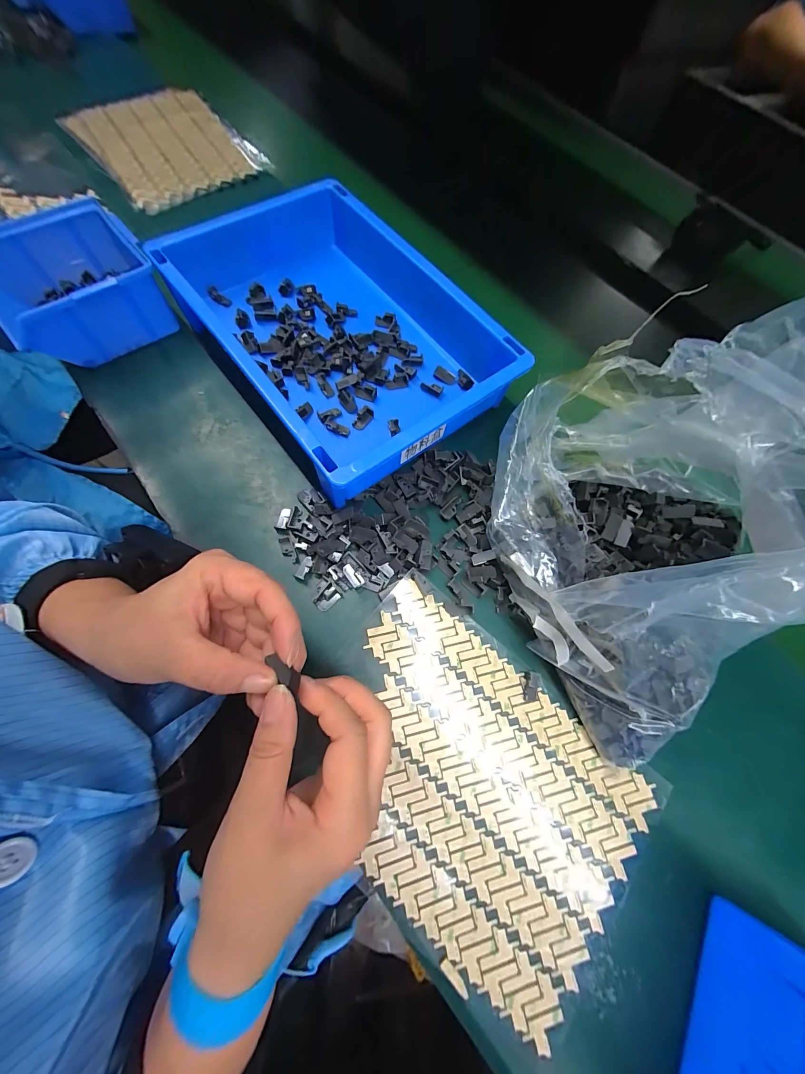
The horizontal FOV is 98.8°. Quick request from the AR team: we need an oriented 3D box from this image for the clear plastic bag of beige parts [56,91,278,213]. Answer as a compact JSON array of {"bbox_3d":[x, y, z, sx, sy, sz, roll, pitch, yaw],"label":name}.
[{"bbox_3d":[-0.310,-0.522,0.461,0.193,0.020,0.209,-38,78,-12],"label":"clear plastic bag of beige parts"}]

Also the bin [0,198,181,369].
[{"bbox_3d":[-0.309,-0.233,0.326,0.133,0.061,0.120,-35,76,-16],"label":"bin"}]

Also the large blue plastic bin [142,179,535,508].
[{"bbox_3d":[-0.058,-0.199,0.325,0.214,0.060,0.302,-36,78,-17],"label":"large blue plastic bin"}]

